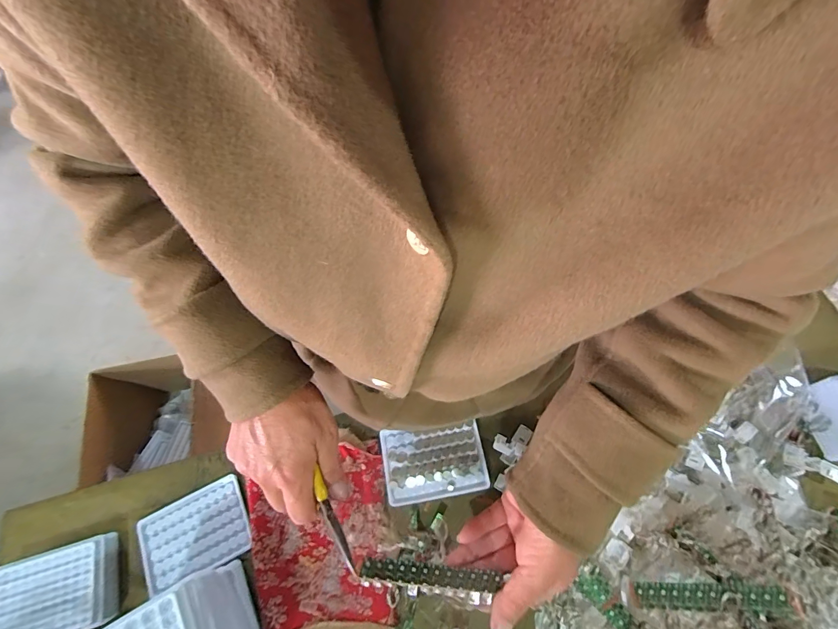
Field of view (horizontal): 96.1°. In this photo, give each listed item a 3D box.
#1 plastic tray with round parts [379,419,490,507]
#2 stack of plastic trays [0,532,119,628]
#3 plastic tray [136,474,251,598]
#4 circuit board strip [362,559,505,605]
[{"bbox_3d":[0.019,0.192,0.493,0.131,0.011,0.089,-7,66,-1],"label":"plastic tray with round parts"},{"bbox_3d":[-0.429,0.328,0.443,0.120,0.038,0.093,-17,67,-5],"label":"stack of plastic trays"},{"bbox_3d":[-0.287,0.278,0.479,0.129,0.008,0.093,-26,68,-9],"label":"plastic tray"},{"bbox_3d":[0.008,0.221,0.314,0.114,0.017,0.020,3,66,6],"label":"circuit board strip"}]

